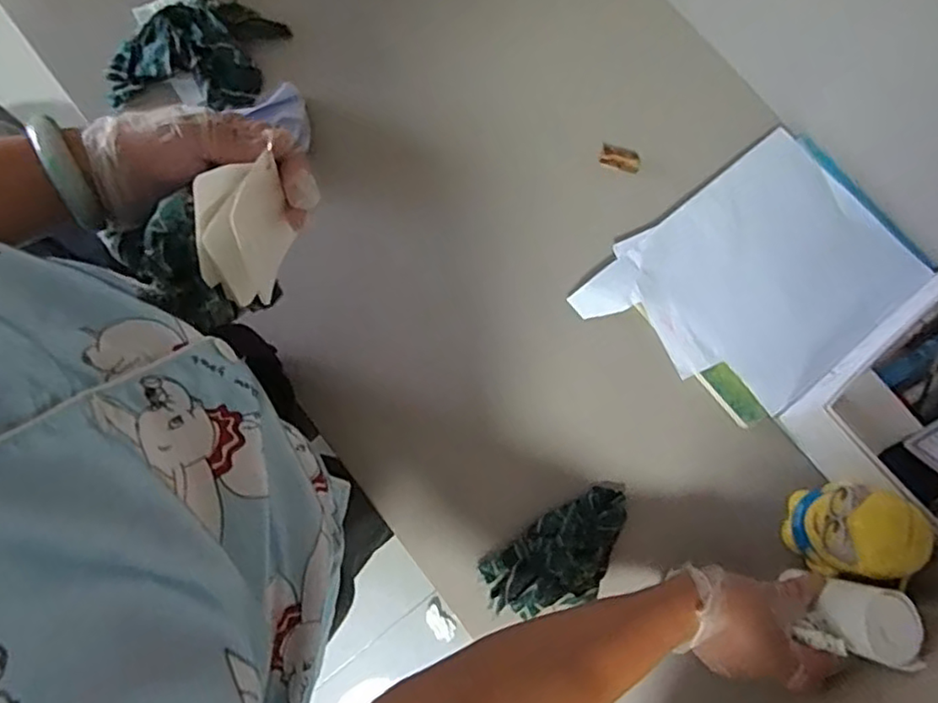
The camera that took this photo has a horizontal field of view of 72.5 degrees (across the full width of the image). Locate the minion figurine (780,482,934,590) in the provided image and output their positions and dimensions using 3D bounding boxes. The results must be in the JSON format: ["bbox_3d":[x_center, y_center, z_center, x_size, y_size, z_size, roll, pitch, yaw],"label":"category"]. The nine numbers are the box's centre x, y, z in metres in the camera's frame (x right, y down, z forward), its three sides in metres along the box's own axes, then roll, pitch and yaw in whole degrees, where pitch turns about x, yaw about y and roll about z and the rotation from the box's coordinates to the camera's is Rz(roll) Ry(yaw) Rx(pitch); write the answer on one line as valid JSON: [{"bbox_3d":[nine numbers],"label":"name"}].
[{"bbox_3d":[0.315,0.153,0.534,0.063,0.116,0.068,0,79,-1],"label":"minion figurine"}]

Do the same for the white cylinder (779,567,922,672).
[{"bbox_3d":[0.301,0.203,0.478,0.047,0.064,0.048,33,80,5],"label":"white cylinder"}]

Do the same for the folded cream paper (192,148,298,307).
[{"bbox_3d":[-0.135,-0.073,0.388,0.038,0.060,0.072,7,79,0],"label":"folded cream paper"}]

